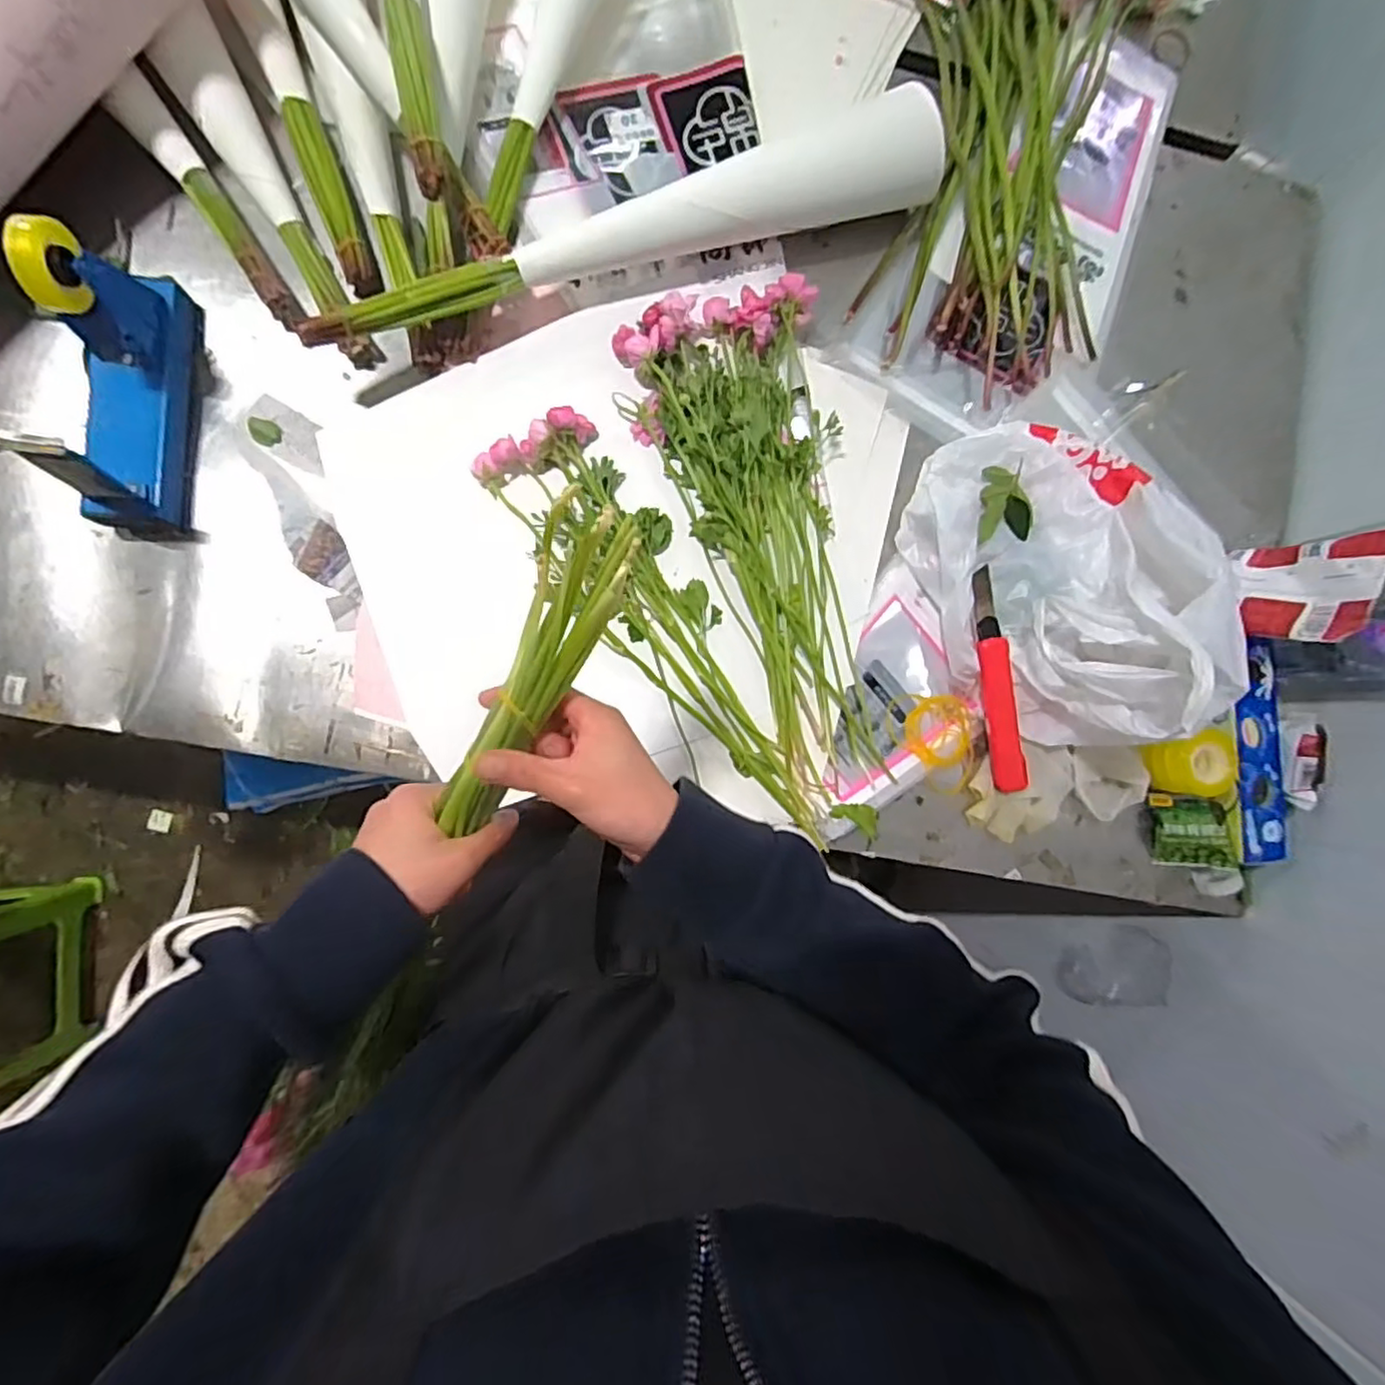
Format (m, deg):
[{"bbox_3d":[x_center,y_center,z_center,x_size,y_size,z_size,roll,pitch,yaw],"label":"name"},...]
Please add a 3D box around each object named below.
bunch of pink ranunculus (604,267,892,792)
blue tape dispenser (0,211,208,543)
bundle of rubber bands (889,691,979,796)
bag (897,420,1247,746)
[{"bbox_3d":[0.059,-0.140,0.599,0.176,0.048,0.449,-10,88,-8],"label":"bunch of pink ranunculus"},{"bbox_3d":[-0.458,-0.244,0.508,0.072,0.132,0.213,-1,86,-7],"label":"blue tape dispenser"},{"bbox_3d":[0.231,0.049,0.629,0.083,0.009,0.097,-6,87,-7],"label":"bundle of rubber bands"},{"bbox_3d":[0.350,-0.119,0.584,0.246,0.156,0.303,-29,90,-8],"label":"bag"}]

